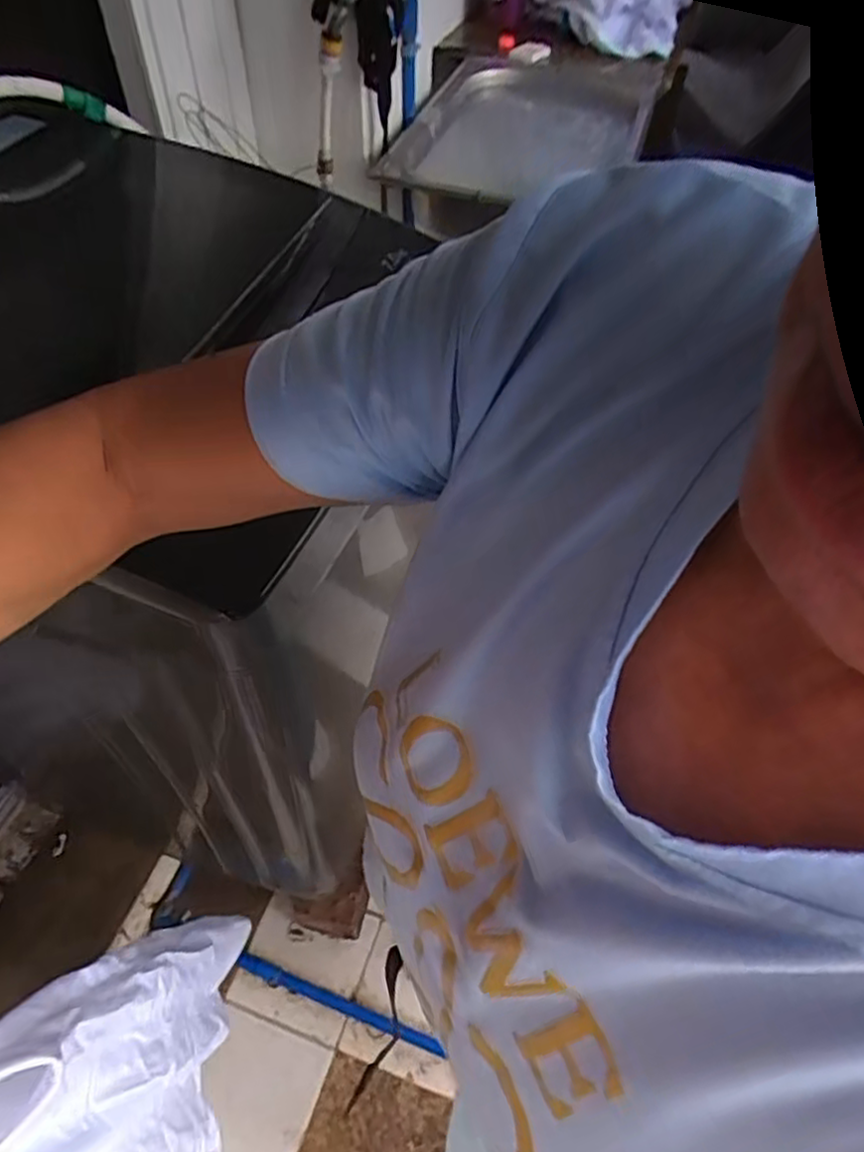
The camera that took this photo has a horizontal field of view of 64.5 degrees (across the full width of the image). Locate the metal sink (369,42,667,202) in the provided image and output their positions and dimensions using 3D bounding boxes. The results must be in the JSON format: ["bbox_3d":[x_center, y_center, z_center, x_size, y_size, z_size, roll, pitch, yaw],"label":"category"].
[{"bbox_3d":[0.212,-0.912,1.428,0.432,0.143,0.759,16,54,10],"label":"metal sink"}]

